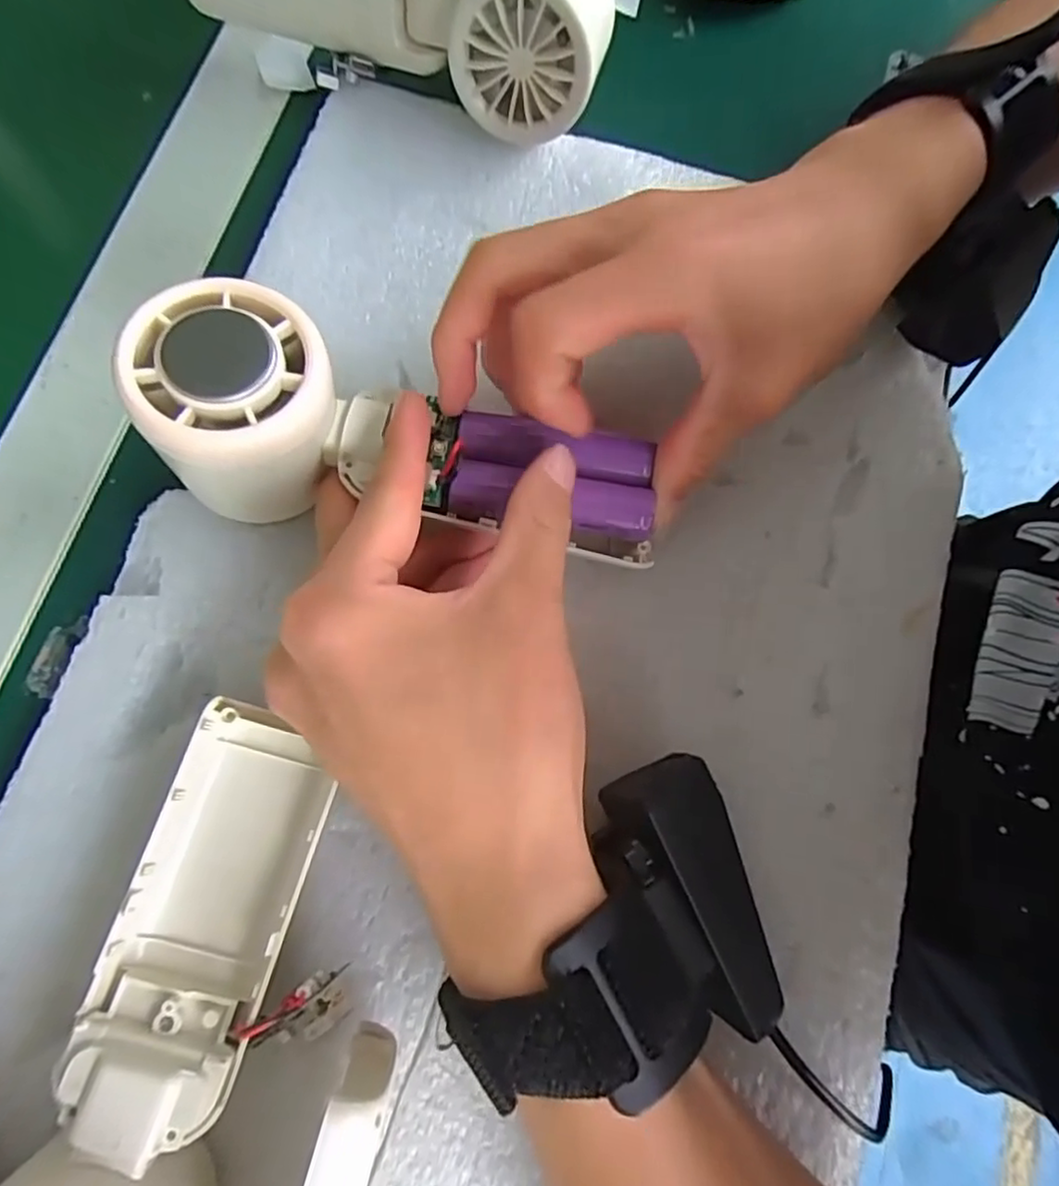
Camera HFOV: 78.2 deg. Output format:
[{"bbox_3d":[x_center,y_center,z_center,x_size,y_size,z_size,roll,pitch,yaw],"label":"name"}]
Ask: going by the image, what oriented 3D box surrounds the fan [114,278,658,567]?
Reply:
[{"bbox_3d":[-0.036,-0.046,0.209,0.161,0.054,0.061,12,76,-13],"label":"fan"}]

